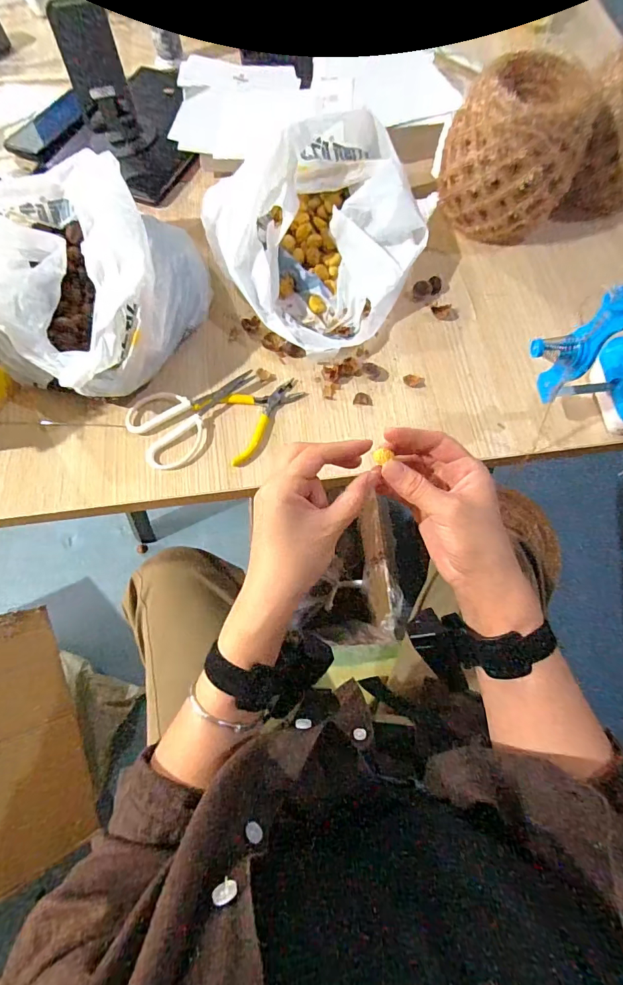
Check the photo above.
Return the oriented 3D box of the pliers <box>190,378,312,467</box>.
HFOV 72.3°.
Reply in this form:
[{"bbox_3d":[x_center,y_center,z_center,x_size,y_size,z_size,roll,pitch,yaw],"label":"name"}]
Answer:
[{"bbox_3d":[-0.061,-0.092,0.466,0.106,0.006,0.081,-36,74,-11],"label":"pliers"}]

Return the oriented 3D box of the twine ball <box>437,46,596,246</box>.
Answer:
[{"bbox_3d":[0.229,-0.392,0.497,0.145,0.129,0.123,8,70,4],"label":"twine ball"}]

